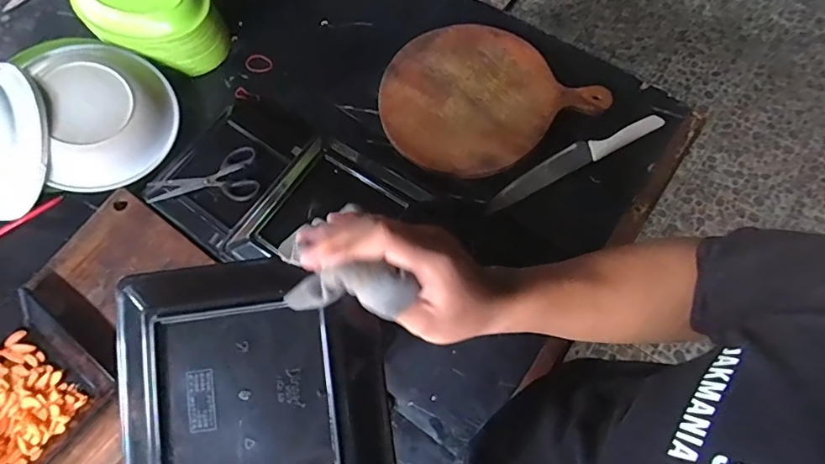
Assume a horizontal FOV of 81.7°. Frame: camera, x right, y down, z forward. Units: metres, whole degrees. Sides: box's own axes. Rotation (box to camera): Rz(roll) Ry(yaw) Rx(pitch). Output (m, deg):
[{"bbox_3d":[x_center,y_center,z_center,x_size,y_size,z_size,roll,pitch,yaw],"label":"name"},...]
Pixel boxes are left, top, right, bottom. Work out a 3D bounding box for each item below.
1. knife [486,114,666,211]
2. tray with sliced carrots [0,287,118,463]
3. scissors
[{"bbox_3d":[0.230,-0.106,0.676,0.270,0.019,0.036,-25,70,-7],"label":"knife"},{"bbox_3d":[-0.489,0.191,0.575,0.216,0.033,0.187,36,75,15],"label":"tray with sliced carrots"},{"bbox_3d":[-0.282,-0.078,0.649,0.154,0.009,0.075,-1,78,7],"label":"scissors"}]

